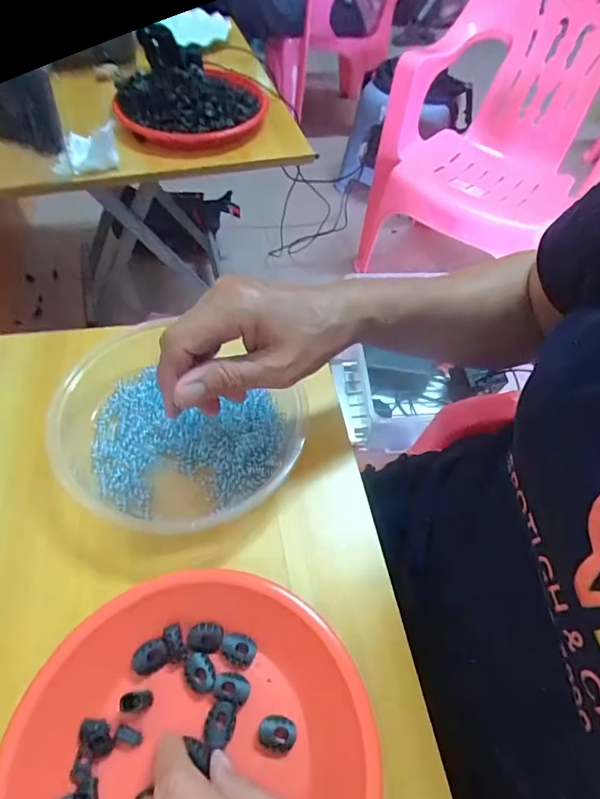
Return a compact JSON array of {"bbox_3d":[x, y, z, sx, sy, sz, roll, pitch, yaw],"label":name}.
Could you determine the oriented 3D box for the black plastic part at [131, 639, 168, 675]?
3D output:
[{"bbox_3d":[-0.093,0.159,0.282,0.021,0.007,0.016,-23,61,-19],"label":"black plastic part"}]

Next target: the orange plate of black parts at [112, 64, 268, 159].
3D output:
[{"bbox_3d":[-0.178,-0.484,0.746,0.234,0.065,0.198,-3,56,-7],"label":"orange plate of black parts"}]

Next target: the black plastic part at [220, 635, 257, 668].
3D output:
[{"bbox_3d":[-0.039,0.159,0.289,0.022,0.008,0.017,22,57,10],"label":"black plastic part"}]

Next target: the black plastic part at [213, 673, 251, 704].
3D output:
[{"bbox_3d":[-0.041,0.174,0.275,0.021,0.004,0.015,12,56,3],"label":"black plastic part"}]

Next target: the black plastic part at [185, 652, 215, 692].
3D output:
[{"bbox_3d":[-0.062,0.168,0.279,0.016,0.004,0.021,-29,63,-22],"label":"black plastic part"}]

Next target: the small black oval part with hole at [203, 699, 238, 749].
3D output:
[{"bbox_3d":[-0.047,0.190,0.267,0.016,0.004,0.023,18,56,7],"label":"small black oval part with hole"}]

